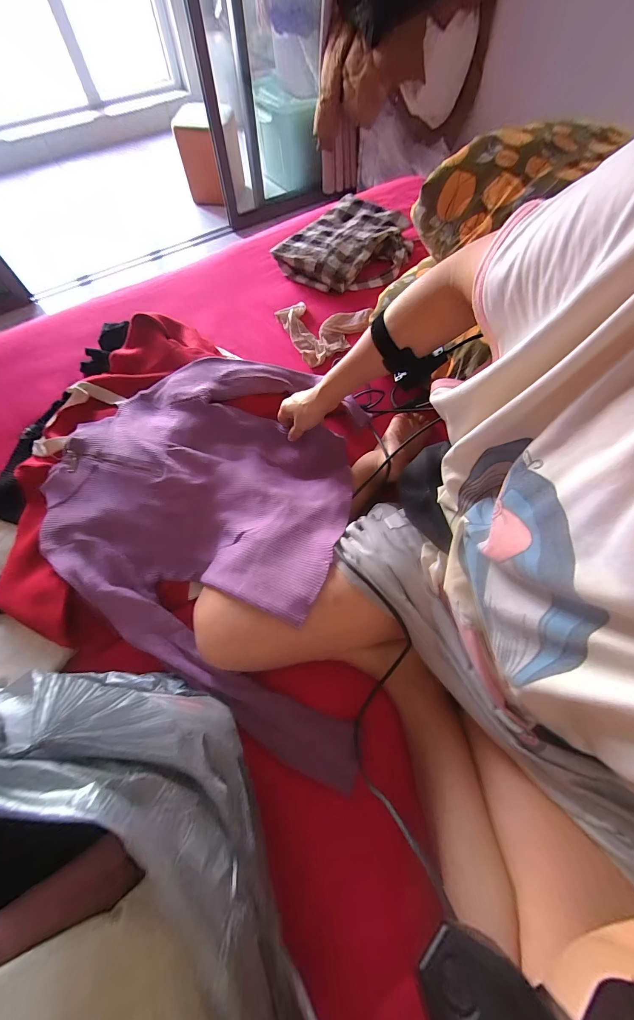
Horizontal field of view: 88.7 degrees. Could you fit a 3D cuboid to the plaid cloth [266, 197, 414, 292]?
[{"bbox_3d":[0.085,-0.647,0.796,0.265,0.057,0.303,26,69,11],"label":"plaid cloth"}]

